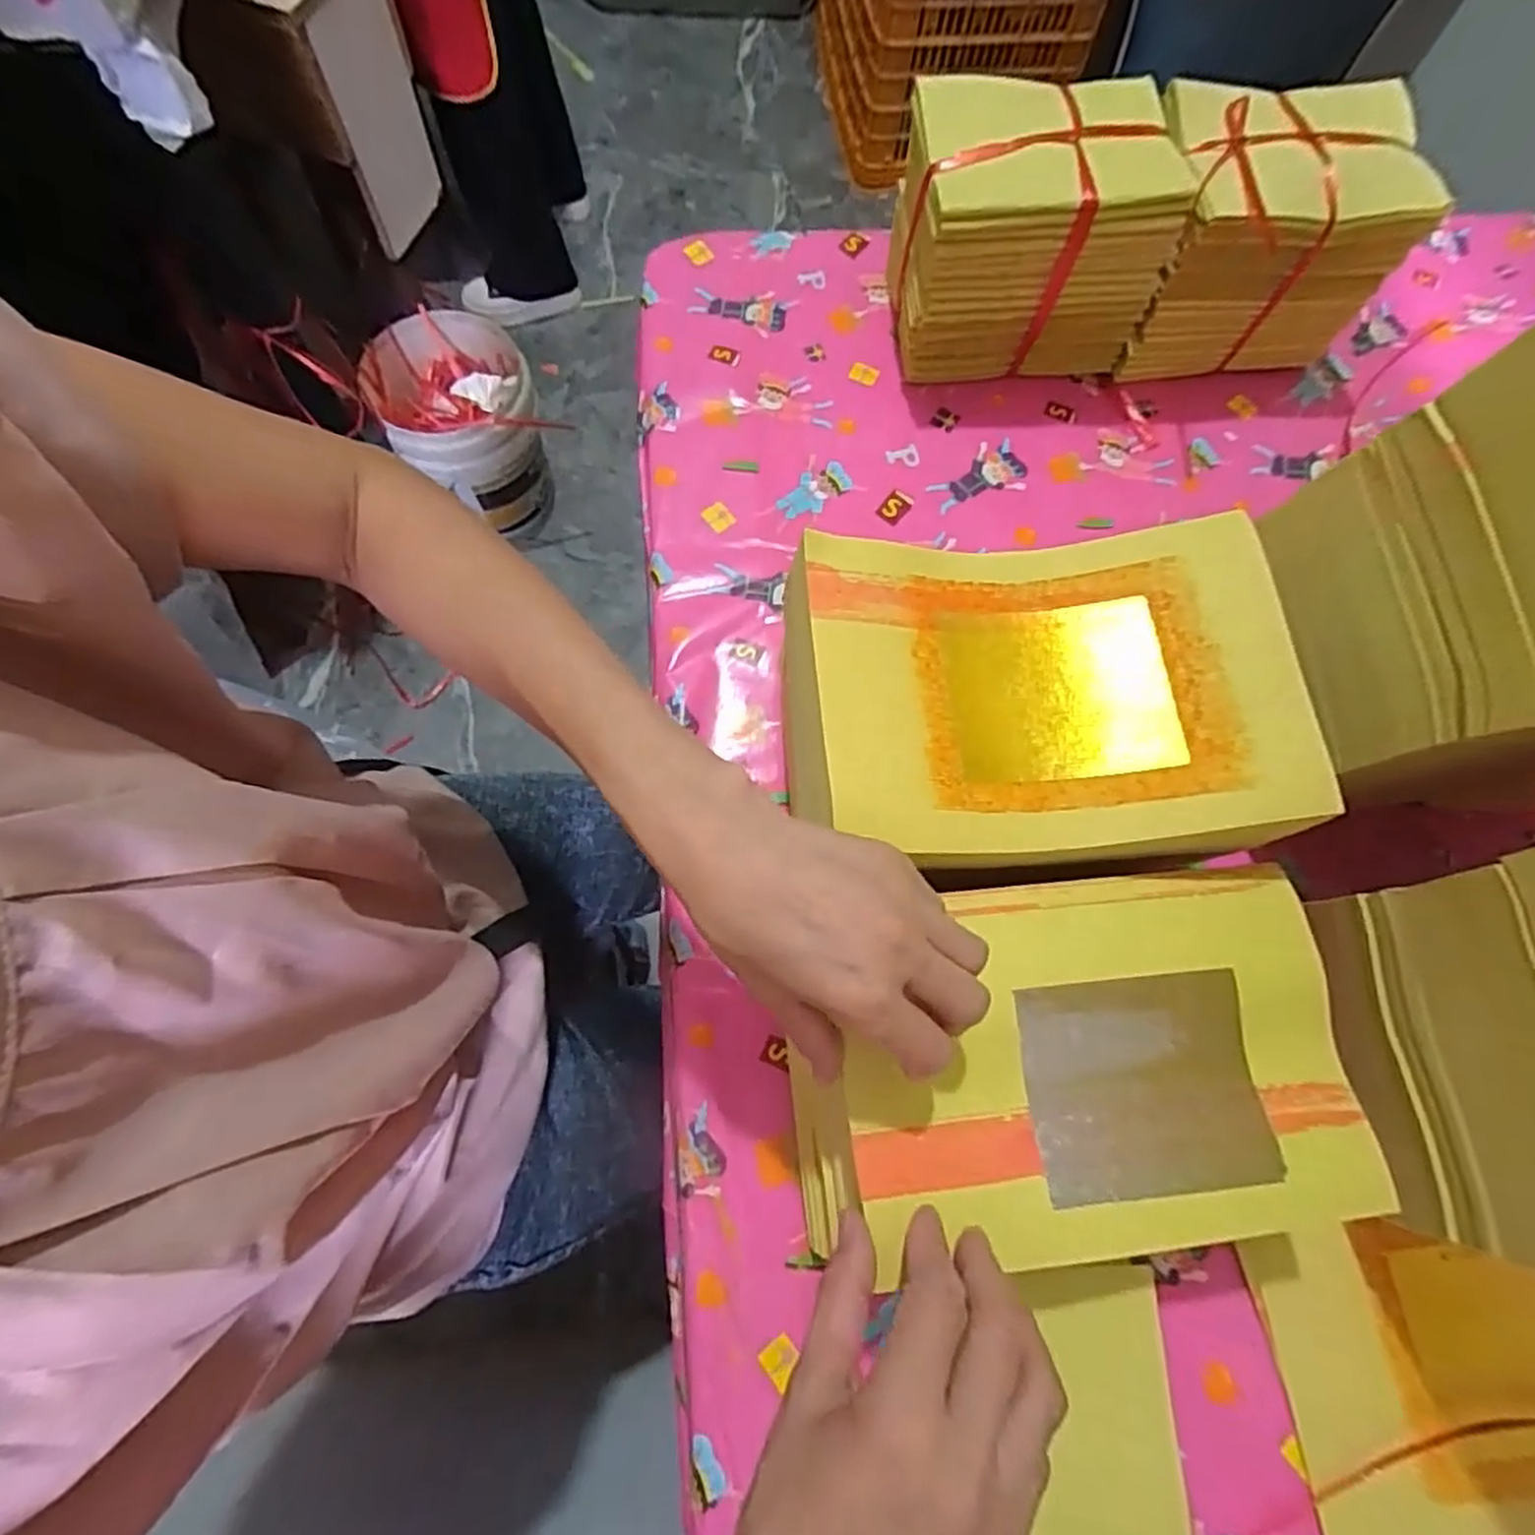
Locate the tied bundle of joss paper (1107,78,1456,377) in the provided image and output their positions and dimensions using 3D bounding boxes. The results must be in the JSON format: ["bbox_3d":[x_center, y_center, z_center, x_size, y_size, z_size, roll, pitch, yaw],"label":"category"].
[{"bbox_3d":[0.338,-0.374,0.540,0.168,0.138,0.119,-4,72,-4],"label":"tied bundle of joss paper"}]

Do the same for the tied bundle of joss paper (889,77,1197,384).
[{"bbox_3d":[0.176,-0.358,0.523,0.164,0.143,0.106,0,72,-2],"label":"tied bundle of joss paper"}]

